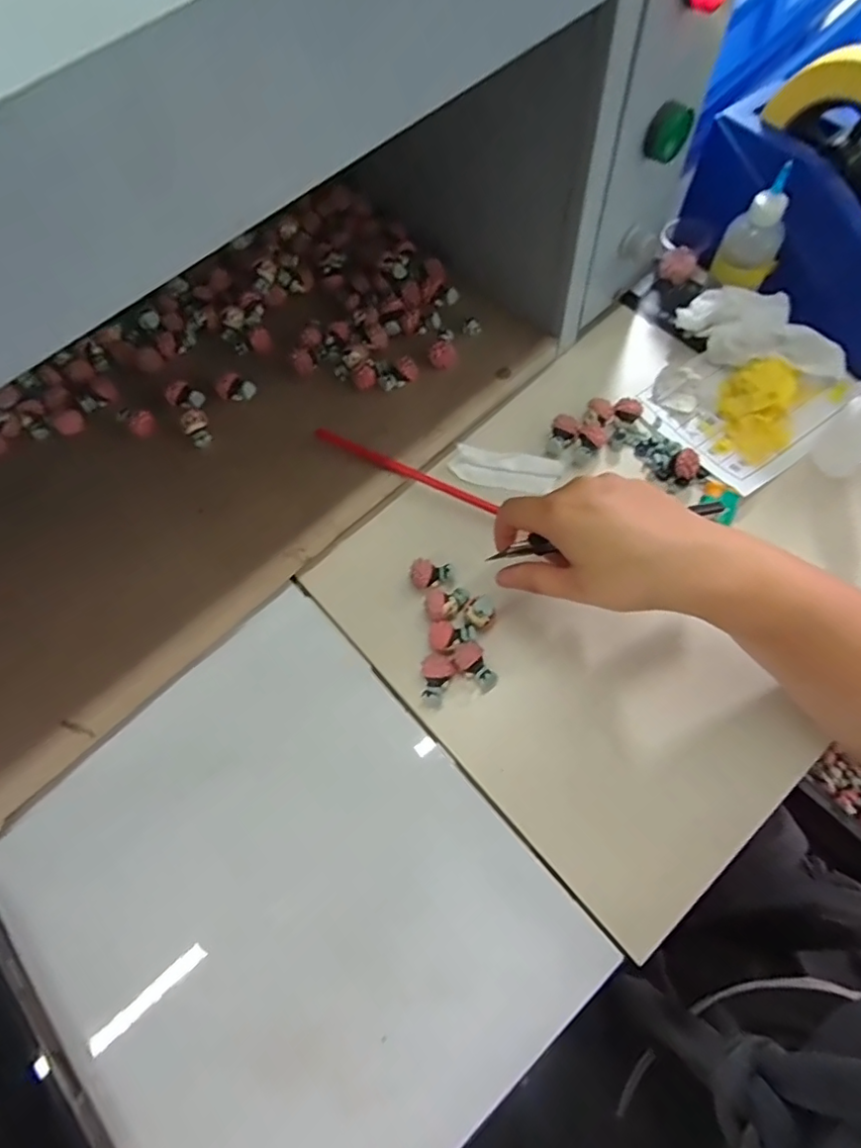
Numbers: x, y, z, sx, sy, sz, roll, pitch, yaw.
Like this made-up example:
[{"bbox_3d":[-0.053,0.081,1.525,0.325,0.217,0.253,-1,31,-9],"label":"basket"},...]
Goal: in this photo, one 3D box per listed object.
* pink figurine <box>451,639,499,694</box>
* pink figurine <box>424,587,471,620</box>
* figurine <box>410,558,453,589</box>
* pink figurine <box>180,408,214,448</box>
[{"bbox_3d":[0.028,0.057,0.352,0.019,0.015,0.032,-37,70,-9],"label":"pink figurine"},{"bbox_3d":[0.011,0.018,0.365,0.029,0.013,0.019,-19,68,-2],"label":"pink figurine"},{"bbox_3d":[0.000,0.001,0.376,0.026,0.011,0.018,9,70,9],"label":"figurine"},{"bbox_3d":[-0.170,-0.107,0.419,0.019,0.014,0.026,-35,69,-8],"label":"pink figurine"}]

